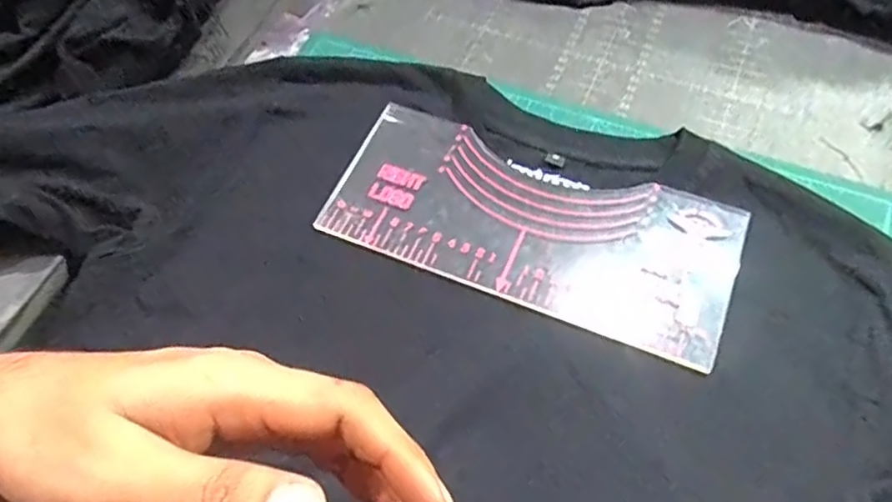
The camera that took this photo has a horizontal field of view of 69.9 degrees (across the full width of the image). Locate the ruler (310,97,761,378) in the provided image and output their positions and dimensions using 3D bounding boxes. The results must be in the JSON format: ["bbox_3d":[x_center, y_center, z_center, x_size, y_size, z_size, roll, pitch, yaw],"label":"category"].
[{"bbox_3d":[0.054,-0.017,0.412,0.252,0.007,0.114,21,63,13],"label":"ruler"}]

